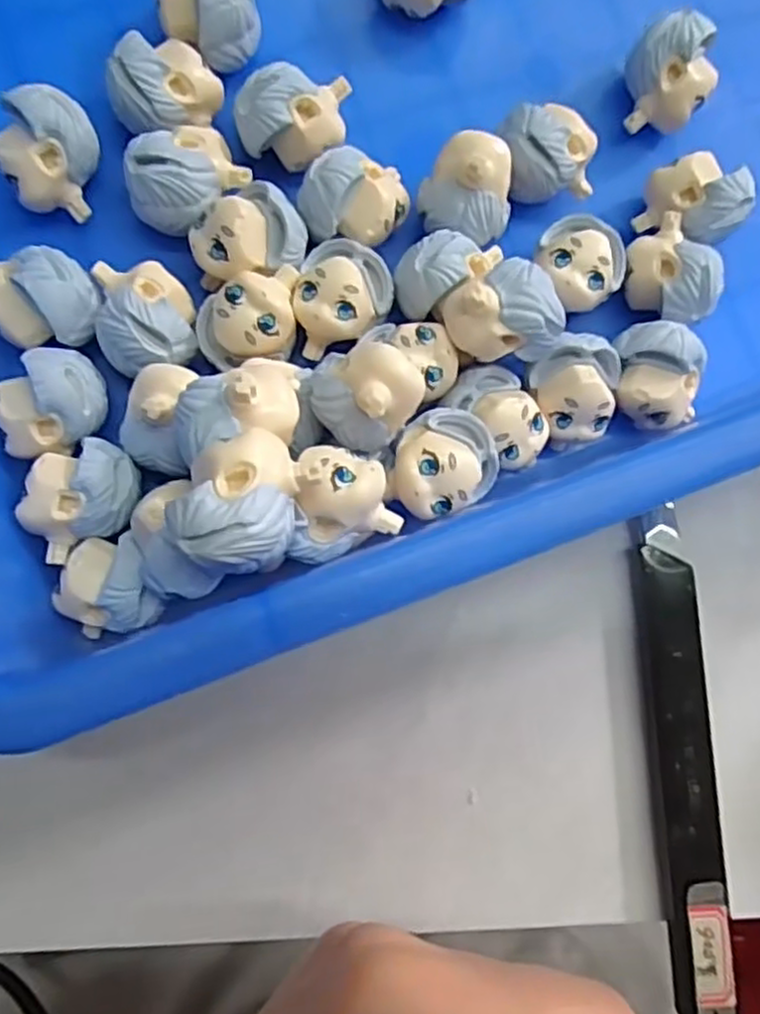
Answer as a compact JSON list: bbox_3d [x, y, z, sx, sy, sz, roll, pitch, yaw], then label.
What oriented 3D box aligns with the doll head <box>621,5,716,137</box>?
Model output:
[{"bbox_3d":[0.078,-0.117,0.201,0.023,0.025,0.022,0,86,-6],"label":"doll head"}]

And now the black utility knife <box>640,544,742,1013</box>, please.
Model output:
[{"bbox_3d":[0.081,0.071,0.194,0.017,0.013,0.118,-3,86,-6],"label":"black utility knife"}]

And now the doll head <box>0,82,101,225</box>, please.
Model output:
[{"bbox_3d":[-0.081,-0.086,0.182,0.023,0.024,0.023,0,86,-6],"label":"doll head"}]

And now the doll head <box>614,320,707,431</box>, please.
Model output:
[{"bbox_3d":[0.073,-0.034,0.194,0.020,0.023,0.027,-4,86,-6],"label":"doll head"}]

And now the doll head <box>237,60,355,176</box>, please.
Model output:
[{"bbox_3d":[-0.023,-0.100,0.190,0.027,0.024,0.020,2,86,-6],"label":"doll head"}]

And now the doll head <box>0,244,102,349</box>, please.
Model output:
[{"bbox_3d":[-0.081,-0.049,0.178,0.024,0.024,0.023,0,86,-6],"label":"doll head"}]

